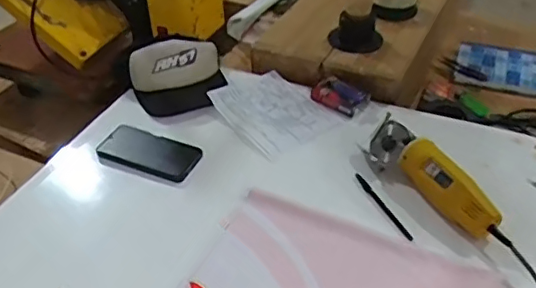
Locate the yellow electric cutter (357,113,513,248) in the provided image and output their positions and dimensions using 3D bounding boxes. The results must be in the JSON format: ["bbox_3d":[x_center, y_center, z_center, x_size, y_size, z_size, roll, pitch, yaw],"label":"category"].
[{"bbox_3d":[0.243,0.053,0.852,0.072,0.059,0.282,-21,44,-21],"label":"yellow electric cutter"}]

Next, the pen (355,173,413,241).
[{"bbox_3d":[0.175,0.096,0.865,0.014,0.011,0.151,-17,42,-17],"label":"pen"}]

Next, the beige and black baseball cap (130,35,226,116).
[{"bbox_3d":[-0.172,-0.129,1.076,0.181,0.079,0.143,-9,40,-8],"label":"beige and black baseball cap"}]

